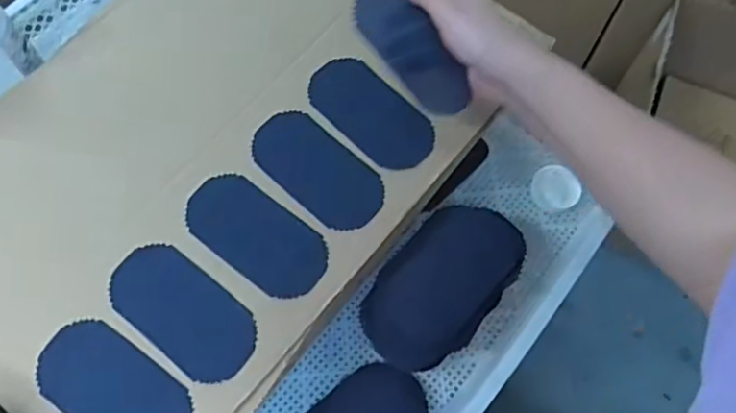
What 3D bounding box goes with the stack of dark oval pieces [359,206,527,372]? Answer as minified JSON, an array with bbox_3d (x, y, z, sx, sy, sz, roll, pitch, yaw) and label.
[{"bbox_3d":[0.066,0.074,0.572,0.103,0.050,0.159,37,72,15],"label":"stack of dark oval pieces"}]

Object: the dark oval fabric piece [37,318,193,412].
[{"bbox_3d":[-0.195,0.145,0.479,0.132,0.010,0.068,32,71,13],"label":"dark oval fabric piece"}]

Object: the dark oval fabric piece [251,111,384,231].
[{"bbox_3d":[-0.044,-0.034,0.549,0.130,0.005,0.067,41,75,15],"label":"dark oval fabric piece"}]

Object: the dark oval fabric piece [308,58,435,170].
[{"bbox_3d":[0.001,-0.087,0.564,0.065,0.012,0.132,-43,73,-14],"label":"dark oval fabric piece"}]

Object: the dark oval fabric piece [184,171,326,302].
[{"bbox_3d":[-0.095,0.024,0.524,0.130,0.004,0.067,36,68,15],"label":"dark oval fabric piece"}]

